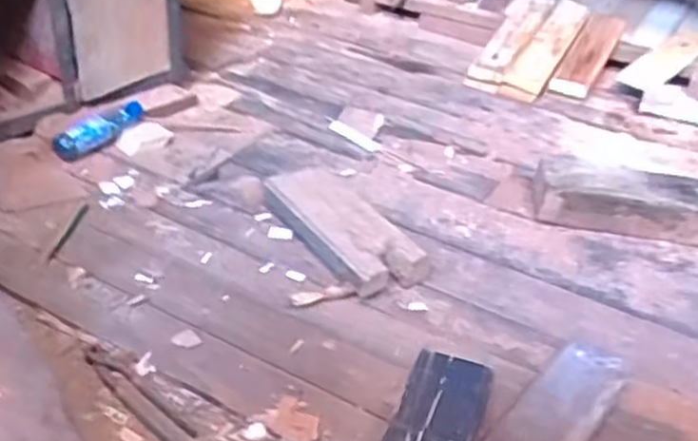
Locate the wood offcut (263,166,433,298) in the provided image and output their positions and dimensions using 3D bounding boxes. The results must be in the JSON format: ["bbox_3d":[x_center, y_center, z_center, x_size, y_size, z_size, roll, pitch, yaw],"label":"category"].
[{"bbox_3d":[-0.018,0.008,1.339,0.161,0.061,0.365,-18,41,-33],"label":"wood offcut"}]

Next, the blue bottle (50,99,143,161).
[{"bbox_3d":[-0.522,-0.193,1.527,0.059,0.053,0.220,23,36,22],"label":"blue bottle"}]

